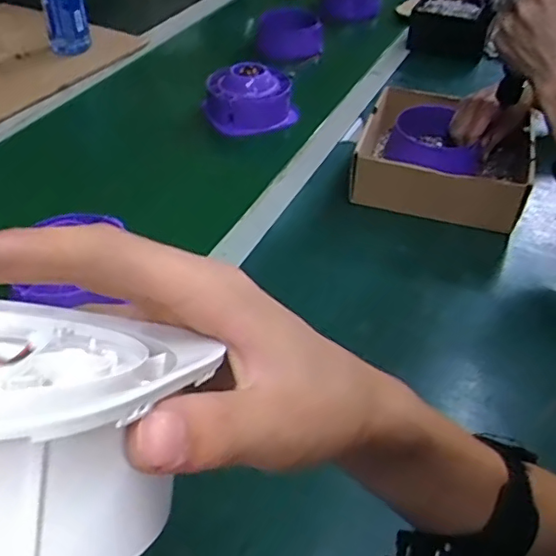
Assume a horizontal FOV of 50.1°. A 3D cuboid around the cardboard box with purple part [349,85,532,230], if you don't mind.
[{"bbox_3d":[0.212,-0.152,0.772,0.215,0.083,0.182,17,44,14],"label":"cardboard box with purple part"}]

